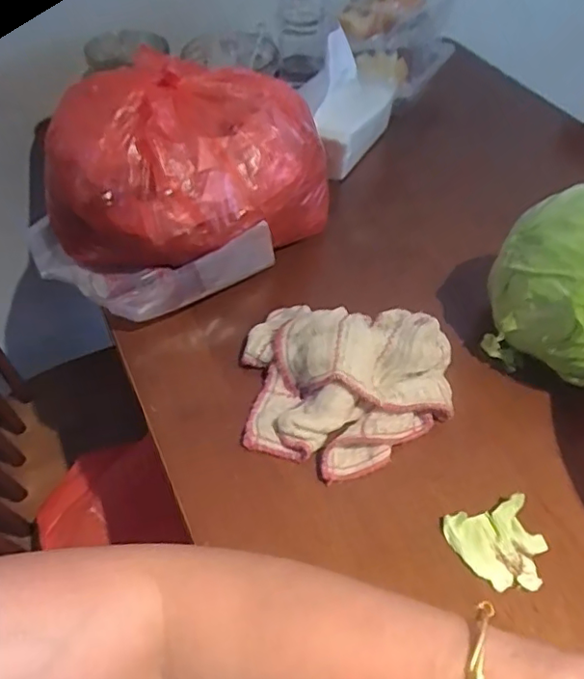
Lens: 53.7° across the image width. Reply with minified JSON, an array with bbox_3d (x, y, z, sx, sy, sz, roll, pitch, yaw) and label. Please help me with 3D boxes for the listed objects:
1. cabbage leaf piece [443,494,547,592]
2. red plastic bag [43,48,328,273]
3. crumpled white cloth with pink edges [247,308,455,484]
[{"bbox_3d":[0.127,0.126,0.351,0.056,0.010,0.050,-9,51,-8],"label":"cabbage leaf piece"},{"bbox_3d":[-0.084,-0.141,0.467,0.187,0.131,0.165,23,54,18],"label":"red plastic bag"},{"bbox_3d":[0.037,0.028,0.407,0.146,0.052,0.124,8,50,7],"label":"crumpled white cloth with pink edges"}]

